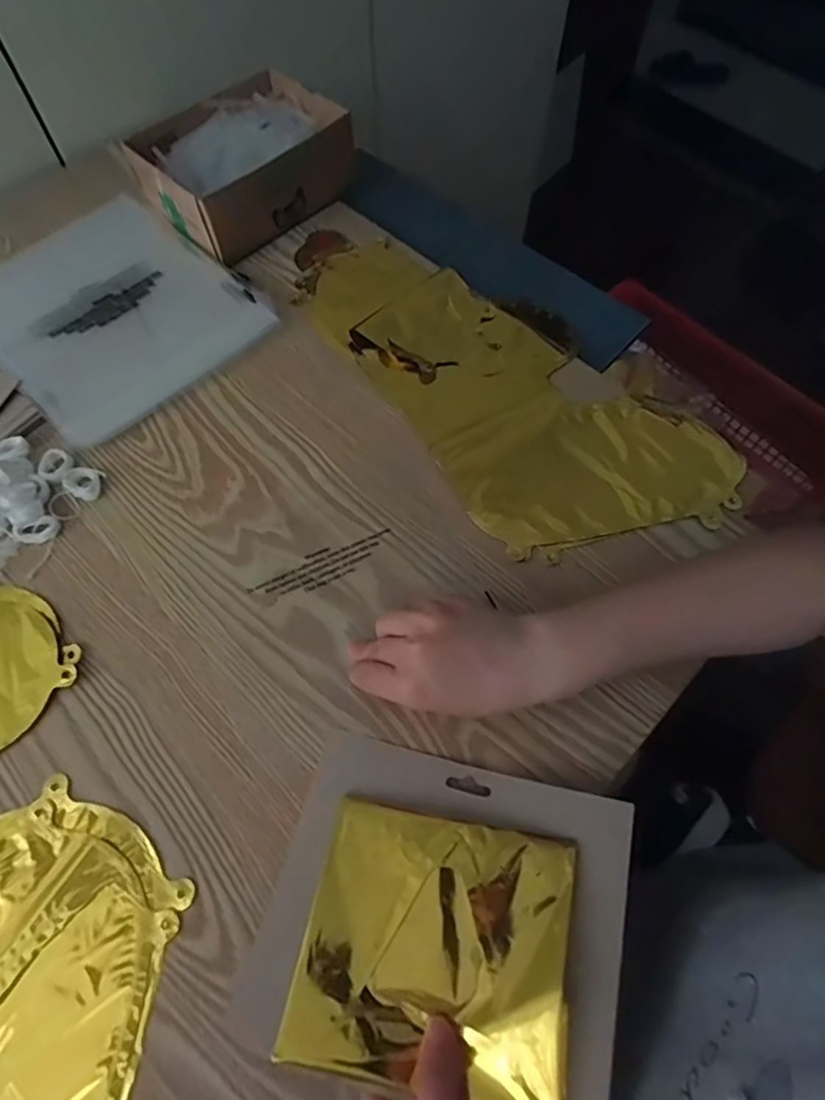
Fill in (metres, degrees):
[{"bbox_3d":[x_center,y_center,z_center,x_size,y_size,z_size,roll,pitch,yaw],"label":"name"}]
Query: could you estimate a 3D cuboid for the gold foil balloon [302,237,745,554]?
[{"bbox_3d":[0.067,-0.162,0.514,0.199,0.012,0.418,-34,70,-15],"label":"gold foil balloon"}]

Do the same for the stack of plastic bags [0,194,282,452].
[{"bbox_3d":[-0.273,-0.218,0.533,0.218,0.012,0.208,41,71,17],"label":"stack of plastic bags"}]

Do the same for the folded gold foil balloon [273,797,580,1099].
[{"bbox_3d":[0.013,0.211,0.318,0.140,0.014,0.123,5,56,15],"label":"folded gold foil balloon"}]

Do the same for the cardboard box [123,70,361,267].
[{"bbox_3d":[-0.165,-0.376,0.576,0.184,0.061,0.139,-42,72,-17],"label":"cardboard box"}]

